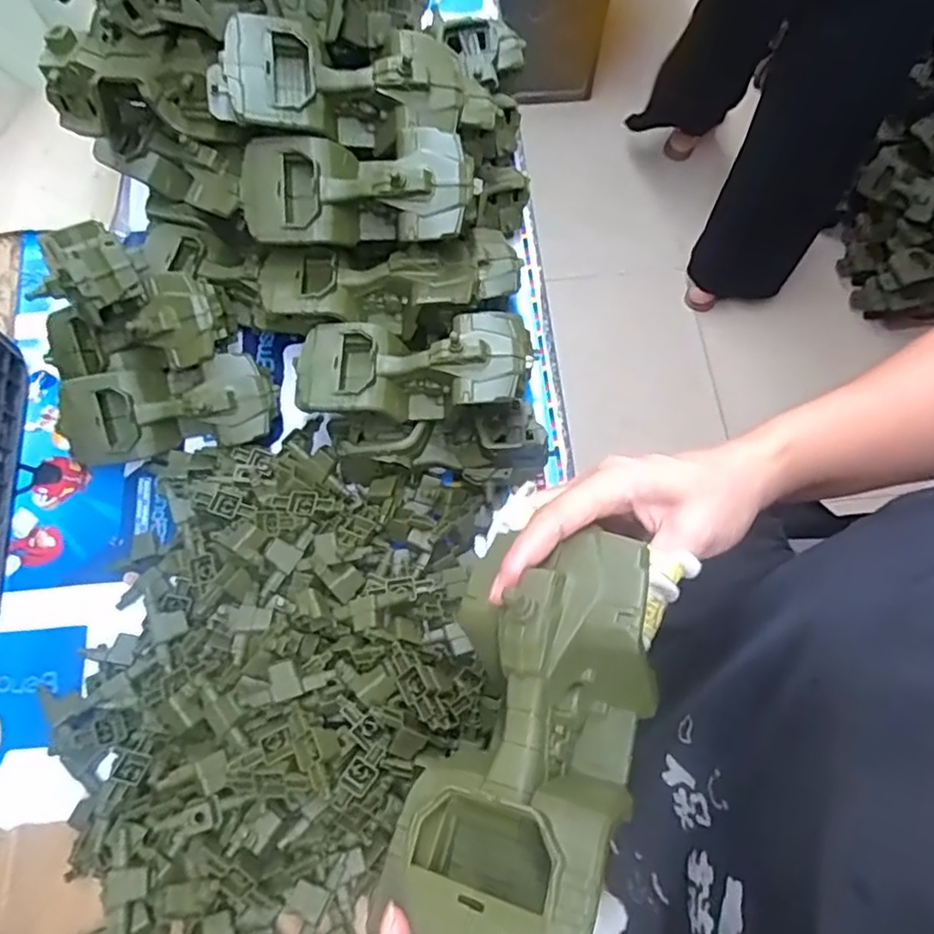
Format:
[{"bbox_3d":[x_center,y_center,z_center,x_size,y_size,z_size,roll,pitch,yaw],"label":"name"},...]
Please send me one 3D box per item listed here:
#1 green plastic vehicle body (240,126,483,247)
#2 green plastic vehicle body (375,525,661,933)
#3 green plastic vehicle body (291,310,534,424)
[{"bbox_3d":[-0.083,-0.212,0.491,0.175,0.067,0.081,4,97,6],"label":"green plastic vehicle body"},{"bbox_3d":[0.024,0.103,0.238,0.078,0.047,0.167,18,65,7],"label":"green plastic vehicle body"},{"bbox_3d":[-0.045,-0.077,0.507,0.181,0.066,0.079,-1,70,0],"label":"green plastic vehicle body"}]

